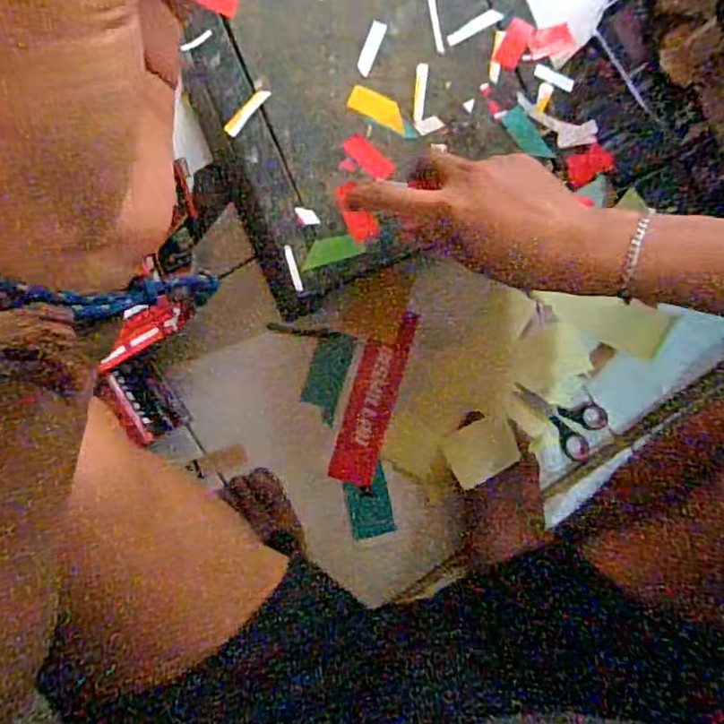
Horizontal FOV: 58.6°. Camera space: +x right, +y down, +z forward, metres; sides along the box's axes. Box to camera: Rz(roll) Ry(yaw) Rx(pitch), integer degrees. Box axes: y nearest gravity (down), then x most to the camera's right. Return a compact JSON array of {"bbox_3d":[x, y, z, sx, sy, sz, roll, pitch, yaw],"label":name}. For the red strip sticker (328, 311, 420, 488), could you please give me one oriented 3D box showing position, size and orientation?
[{"bbox_3d":[0.013,0.039,0.725,0.051,0.005,0.197,16,92,-6],"label":"red strip sticker"}]

